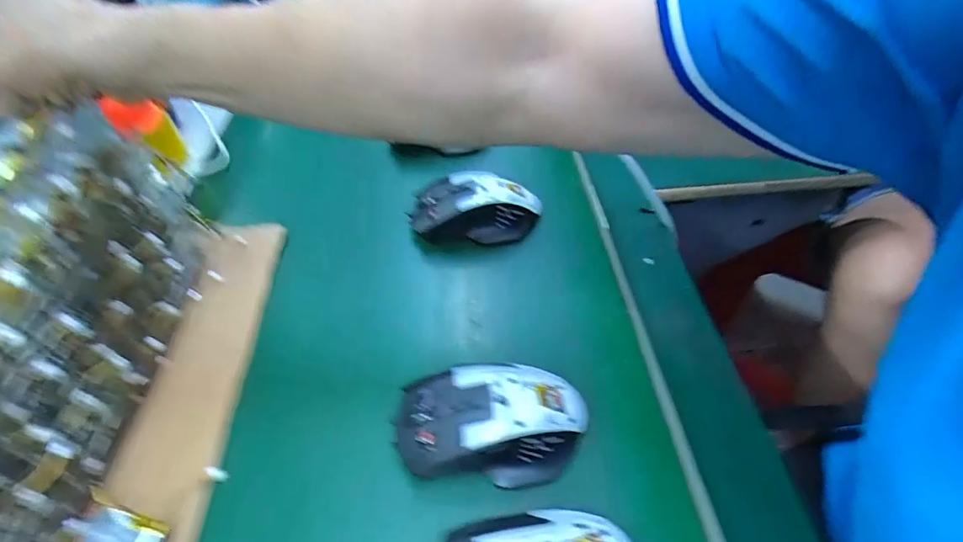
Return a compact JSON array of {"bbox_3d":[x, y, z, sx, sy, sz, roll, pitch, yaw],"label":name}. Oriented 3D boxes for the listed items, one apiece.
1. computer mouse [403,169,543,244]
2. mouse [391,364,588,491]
[{"bbox_3d":[-0.006,-0.059,0.430,0.110,0.037,0.058,1,47,6],"label":"computer mouse"},{"bbox_3d":[0.007,0.090,0.292,0.112,0.032,0.066,-9,47,-3],"label":"mouse"}]

